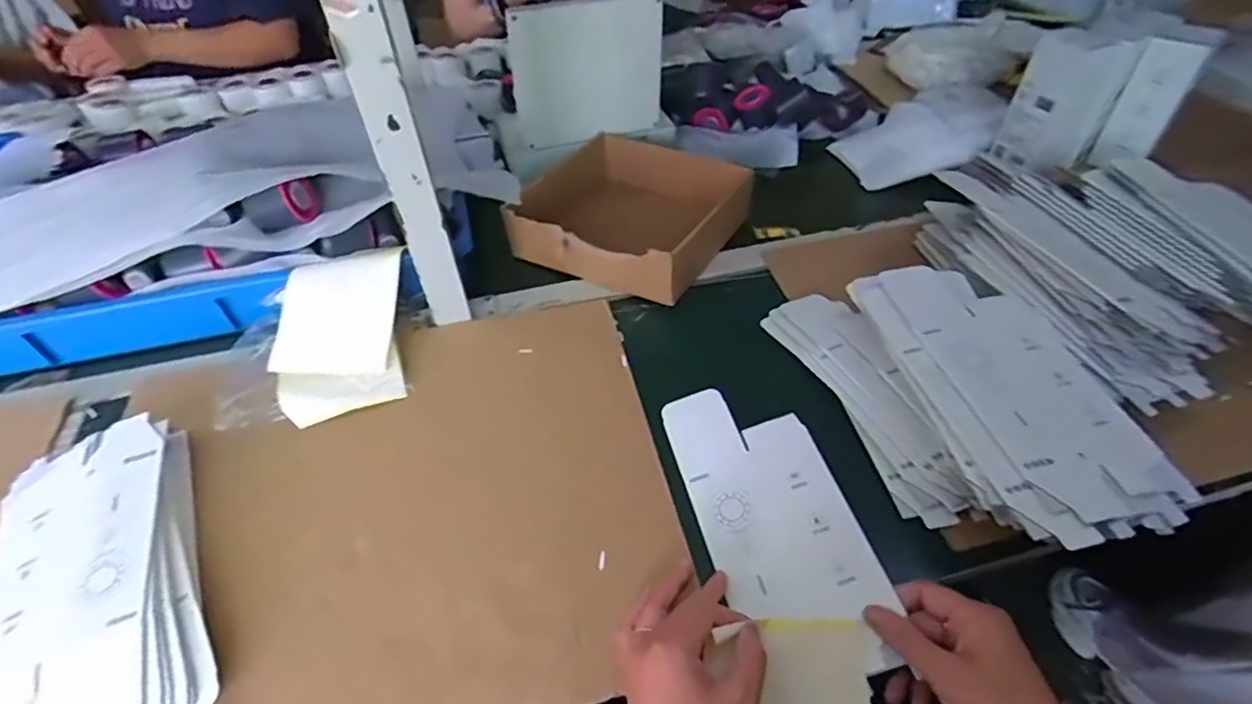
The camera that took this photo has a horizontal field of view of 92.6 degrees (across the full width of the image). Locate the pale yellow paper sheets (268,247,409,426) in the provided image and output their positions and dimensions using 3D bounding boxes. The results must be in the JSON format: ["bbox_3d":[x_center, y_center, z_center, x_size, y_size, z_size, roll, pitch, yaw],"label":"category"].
[{"bbox_3d":[-0.304,-0.020,0.634,0.128,0.007,0.186,-8,65,-6],"label":"pale yellow paper sheets"}]

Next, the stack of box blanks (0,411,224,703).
[{"bbox_3d":[-0.412,0.178,0.460,0.143,0.047,0.286,-26,51,-21],"label":"stack of box blanks"}]

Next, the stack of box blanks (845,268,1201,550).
[{"bbox_3d":[0.332,0.027,0.524,0.148,0.031,0.282,-7,47,-6],"label":"stack of box blanks"}]

